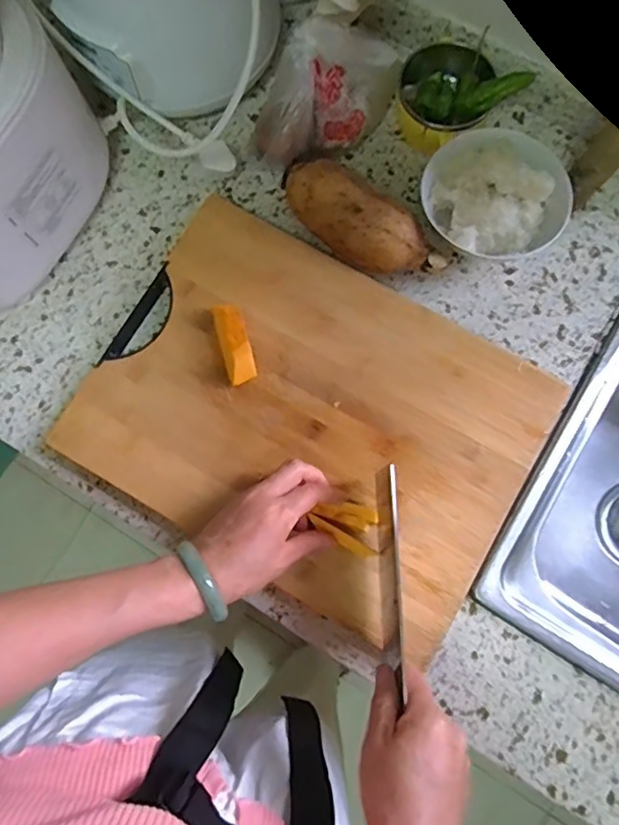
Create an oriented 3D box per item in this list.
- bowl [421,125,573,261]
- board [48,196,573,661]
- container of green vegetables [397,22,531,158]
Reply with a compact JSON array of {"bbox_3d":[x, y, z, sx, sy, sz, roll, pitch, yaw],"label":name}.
[{"bbox_3d":[0.174,-0.200,0.539,0.133,0.072,0.111,41,82,7],"label":"bowl"},{"bbox_3d":[0.001,0.005,0.516,0.394,0.025,0.285,29,81,6],"label":"board"},{"bbox_3d":[0.141,-0.321,0.558,0.110,0.076,0.105,-33,81,-5],"label":"container of green vegetables"}]

